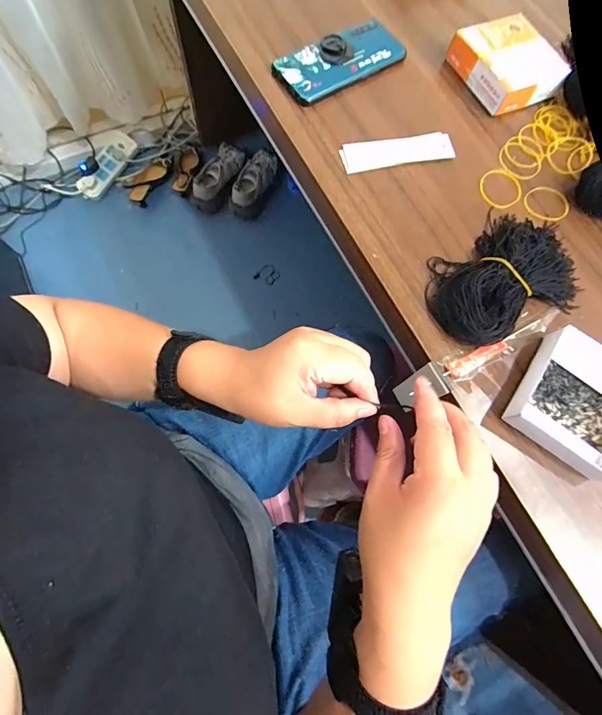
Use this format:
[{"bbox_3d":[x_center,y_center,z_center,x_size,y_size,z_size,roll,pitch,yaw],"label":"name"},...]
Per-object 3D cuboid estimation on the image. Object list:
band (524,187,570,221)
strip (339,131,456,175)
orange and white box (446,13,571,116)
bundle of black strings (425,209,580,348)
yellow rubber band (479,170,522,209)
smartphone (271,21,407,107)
[{"bbox_3d":[0.278,-0.173,0.426,0.057,0.004,0.045,-12,73,-9],"label":"band"},{"bbox_3d":[0.109,-0.233,0.426,0.128,0.004,0.035,-12,84,-7],"label":"strip"},{"bbox_3d":[0.254,-0.359,0.462,0.105,0.040,0.111,-20,75,-8],"label":"orange and white box"},{"bbox_3d":[0.209,-0.082,0.375,0.172,0.035,0.120,-39,78,-12],"label":"bundle of black strings"},{"bbox_3d":[0.226,-0.192,0.425,0.053,0.004,0.047,-33,77,-11],"label":"yellow rubber band"},{"bbox_3d":[0.048,-0.359,0.457,0.156,0.025,0.065,-34,77,-11],"label":"smartphone"}]

